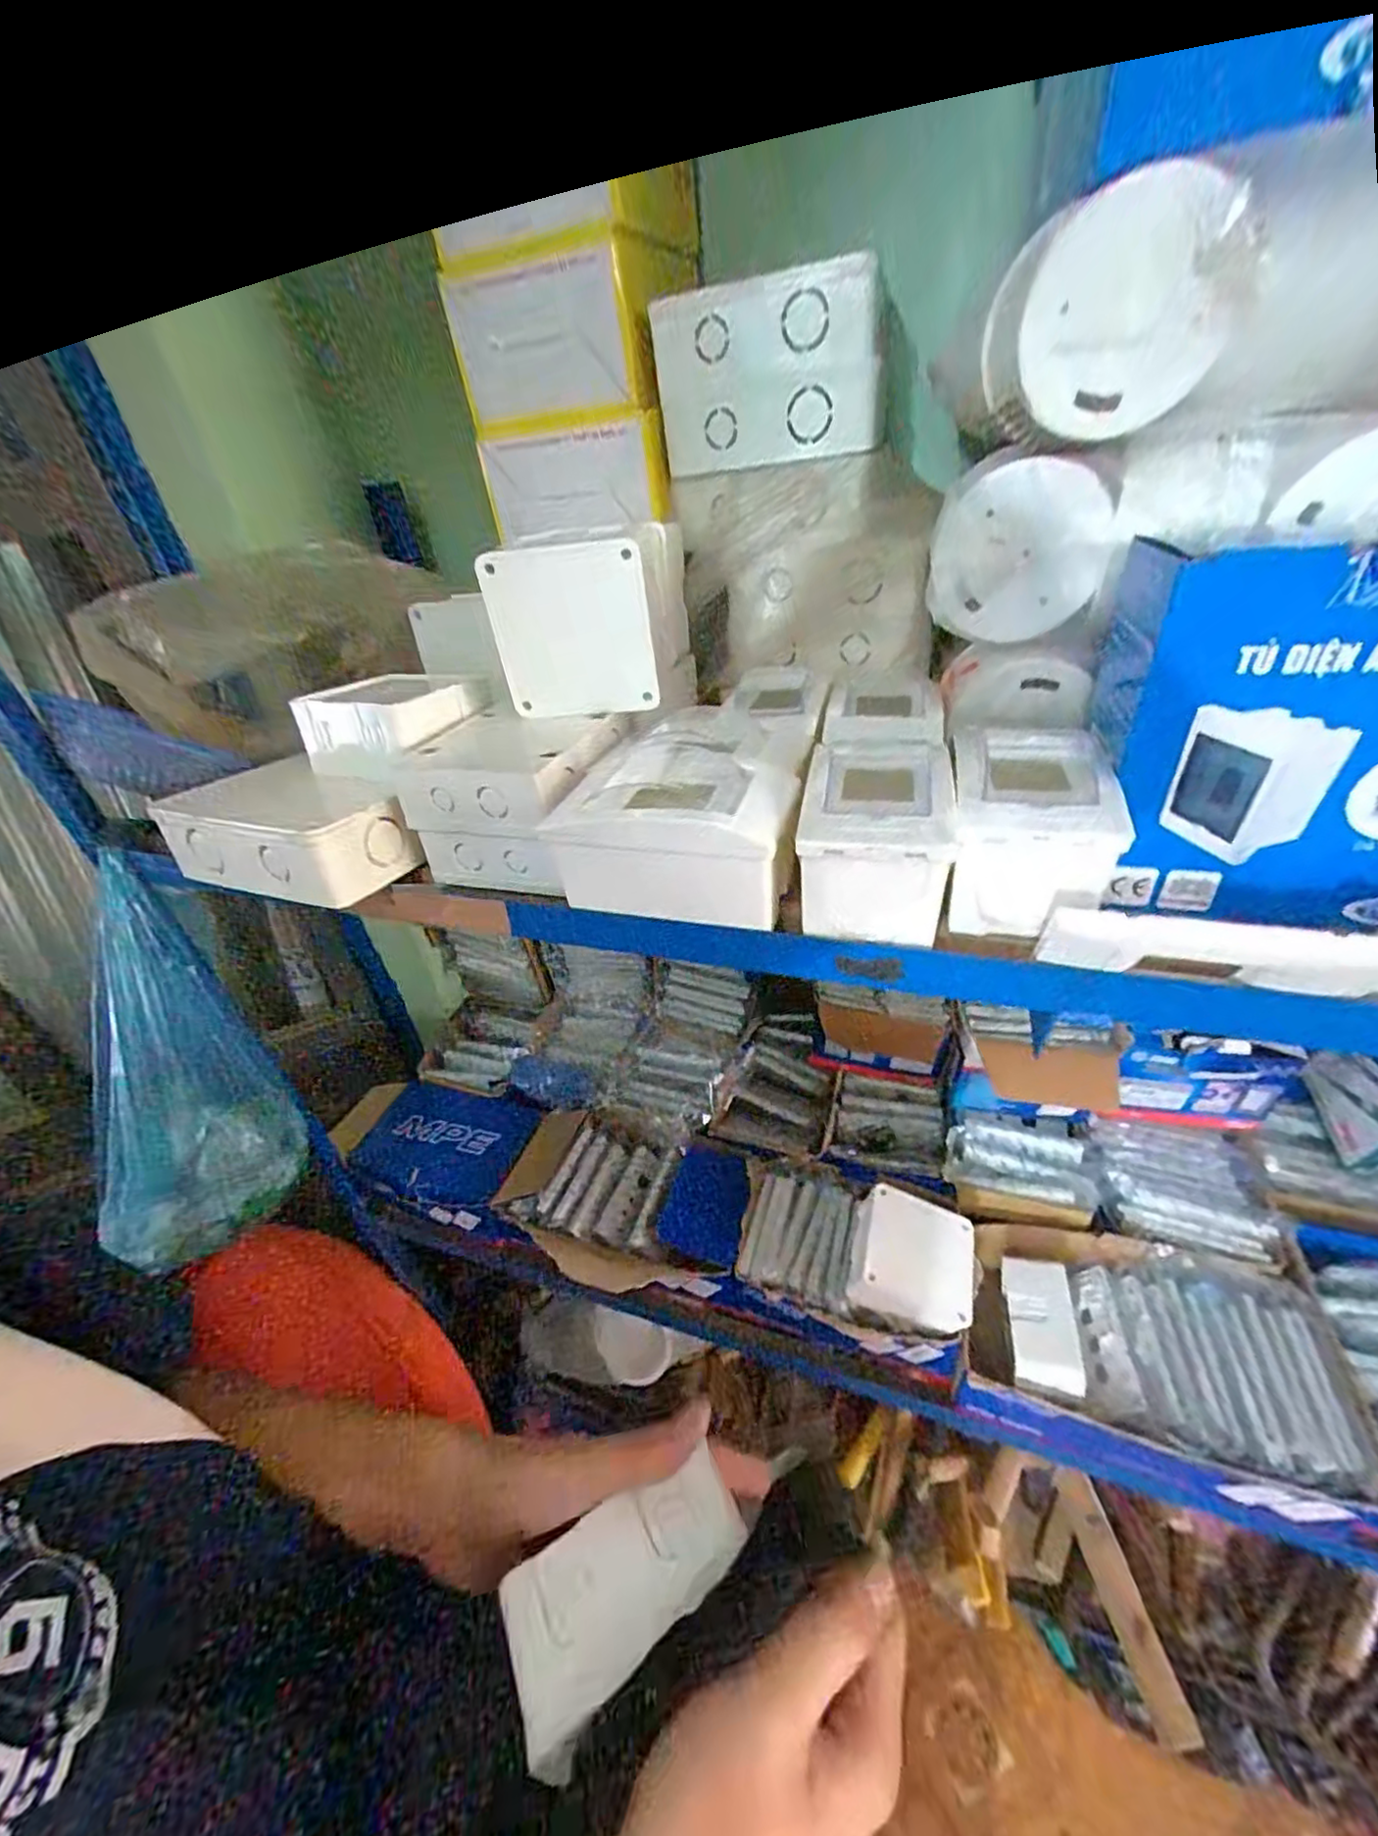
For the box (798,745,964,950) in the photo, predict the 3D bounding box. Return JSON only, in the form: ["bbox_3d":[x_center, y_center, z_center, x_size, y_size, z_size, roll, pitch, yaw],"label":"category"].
[{"bbox_3d":[0.098,-0.045,0.338,0.074,0.069,0.094,4,36,15],"label":"box"}]

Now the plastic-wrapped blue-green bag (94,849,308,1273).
[{"bbox_3d":[-0.464,0.133,0.583,0.123,0.375,0.106,0,15,11],"label":"plastic-wrapped blue-green bag"}]

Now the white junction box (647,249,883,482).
[{"bbox_3d":[0.059,-0.403,0.475,0.161,0.109,0.061,-2,35,7],"label":"white junction box"}]

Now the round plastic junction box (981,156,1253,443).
[{"bbox_3d":[0.212,-0.305,0.329,0.099,0.088,0.068,3,36,15],"label":"round plastic junction box"}]

